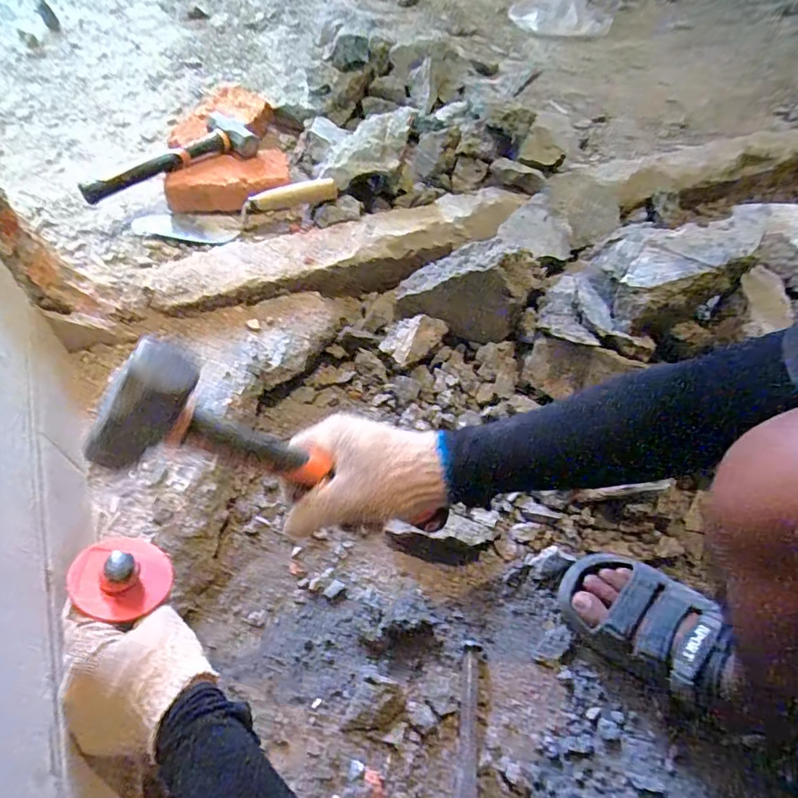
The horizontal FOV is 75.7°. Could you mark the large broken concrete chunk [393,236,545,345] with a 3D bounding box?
[{"bbox_3d":[0.097,-0.170,0.745,0.196,0.139,0.110,13,57,4],"label":"large broken concrete chunk"}]

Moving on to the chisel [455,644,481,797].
[{"bbox_3d":[0.074,0.347,0.534,0.022,0.010,0.165,8,56,0],"label":"chisel"}]

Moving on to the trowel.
[{"bbox_3d":[-0.260,-0.295,0.829,0.329,0.055,0.079,-14,60,4],"label":"trowel"}]

